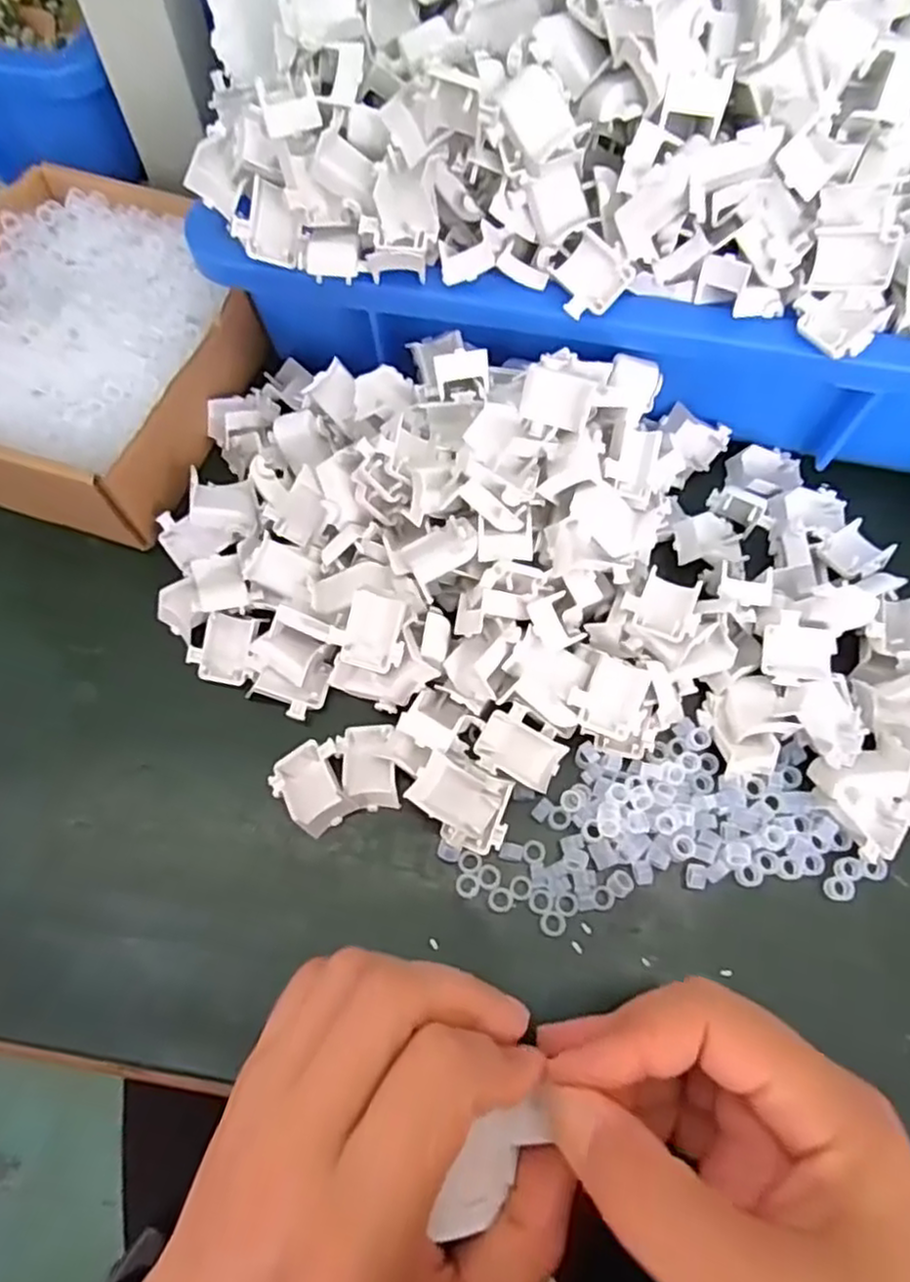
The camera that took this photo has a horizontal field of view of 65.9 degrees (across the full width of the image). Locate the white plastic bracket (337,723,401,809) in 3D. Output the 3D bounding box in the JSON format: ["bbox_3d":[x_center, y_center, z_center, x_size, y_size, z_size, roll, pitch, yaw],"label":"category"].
[{"bbox_3d":[-0.035,0.049,0.277,0.022,0.011,0.033,-6,68,-2],"label":"white plastic bracket"}]

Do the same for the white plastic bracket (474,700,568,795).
[{"bbox_3d":[0.027,0.043,0.278,0.033,0.009,0.027,25,70,10],"label":"white plastic bracket"}]

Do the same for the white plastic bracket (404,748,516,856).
[{"bbox_3d":[0.002,0.062,0.266,0.037,0.019,0.029,16,69,7],"label":"white plastic bracket"}]

